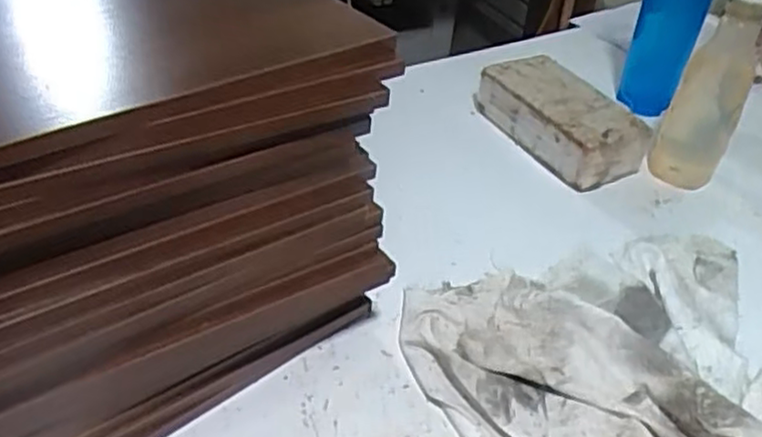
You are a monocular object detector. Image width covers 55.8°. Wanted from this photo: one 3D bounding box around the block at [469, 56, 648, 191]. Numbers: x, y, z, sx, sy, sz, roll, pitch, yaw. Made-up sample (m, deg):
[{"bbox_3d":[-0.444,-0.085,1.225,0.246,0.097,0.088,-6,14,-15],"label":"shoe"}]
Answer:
[{"bbox_3d":[0.222,-0.124,0.890,0.109,0.071,0.209,-14,44,-22],"label":"block"}]

